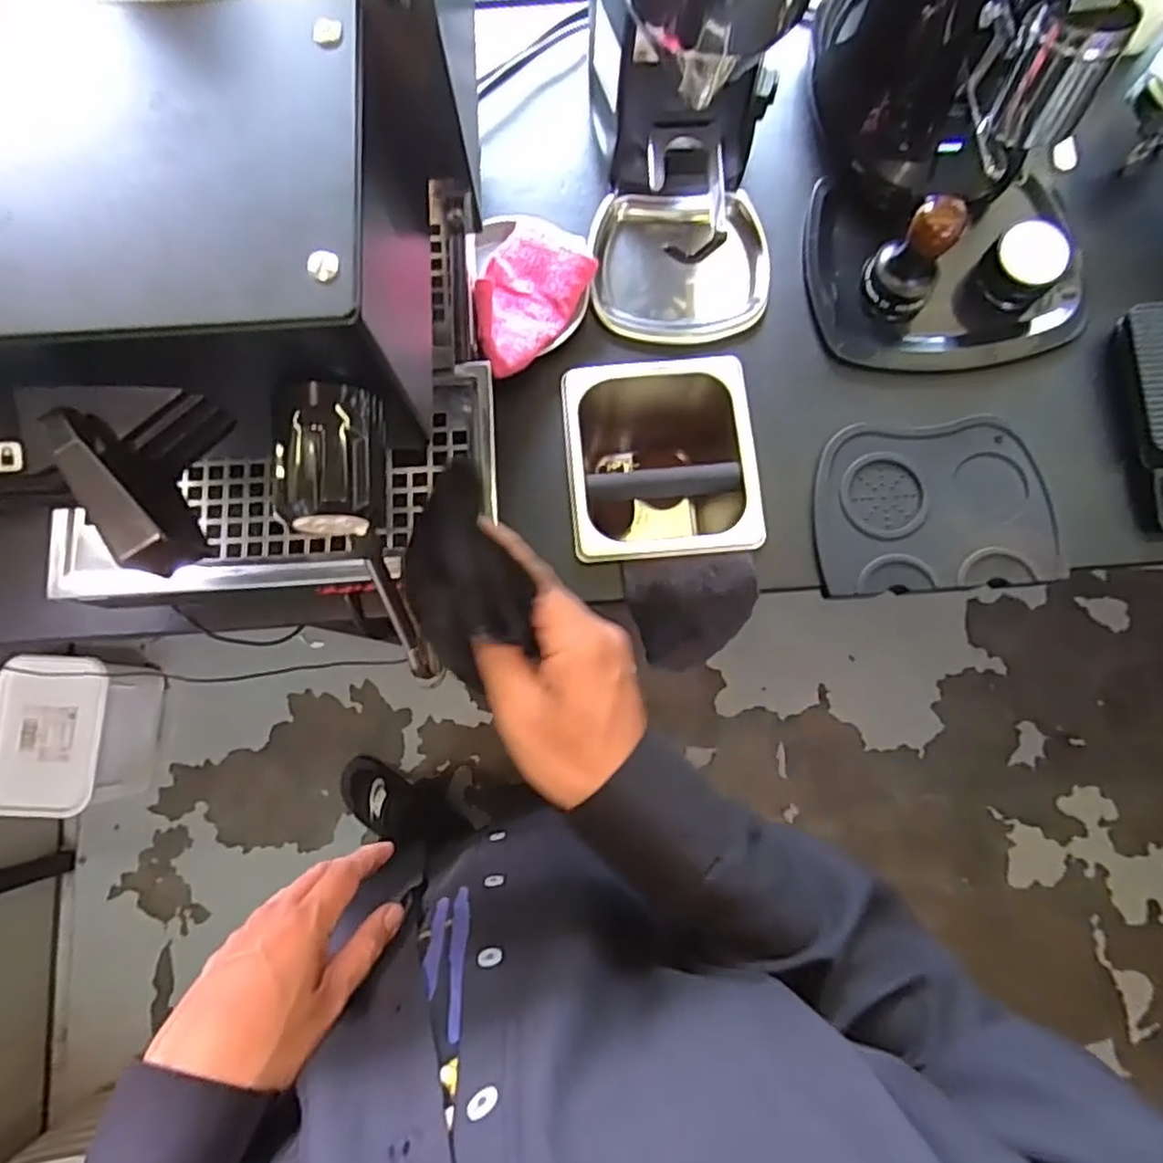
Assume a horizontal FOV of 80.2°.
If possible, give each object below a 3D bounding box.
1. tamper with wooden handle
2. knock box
[{"bbox_3d":[0.276,-0.265,0.570,0.054,0.096,0.049,-2,81,0],"label":"tamper with wooden handle"},{"bbox_3d":[0.069,-0.096,0.666,0.166,0.164,0.181,-5,81,-1],"label":"knock box"}]

